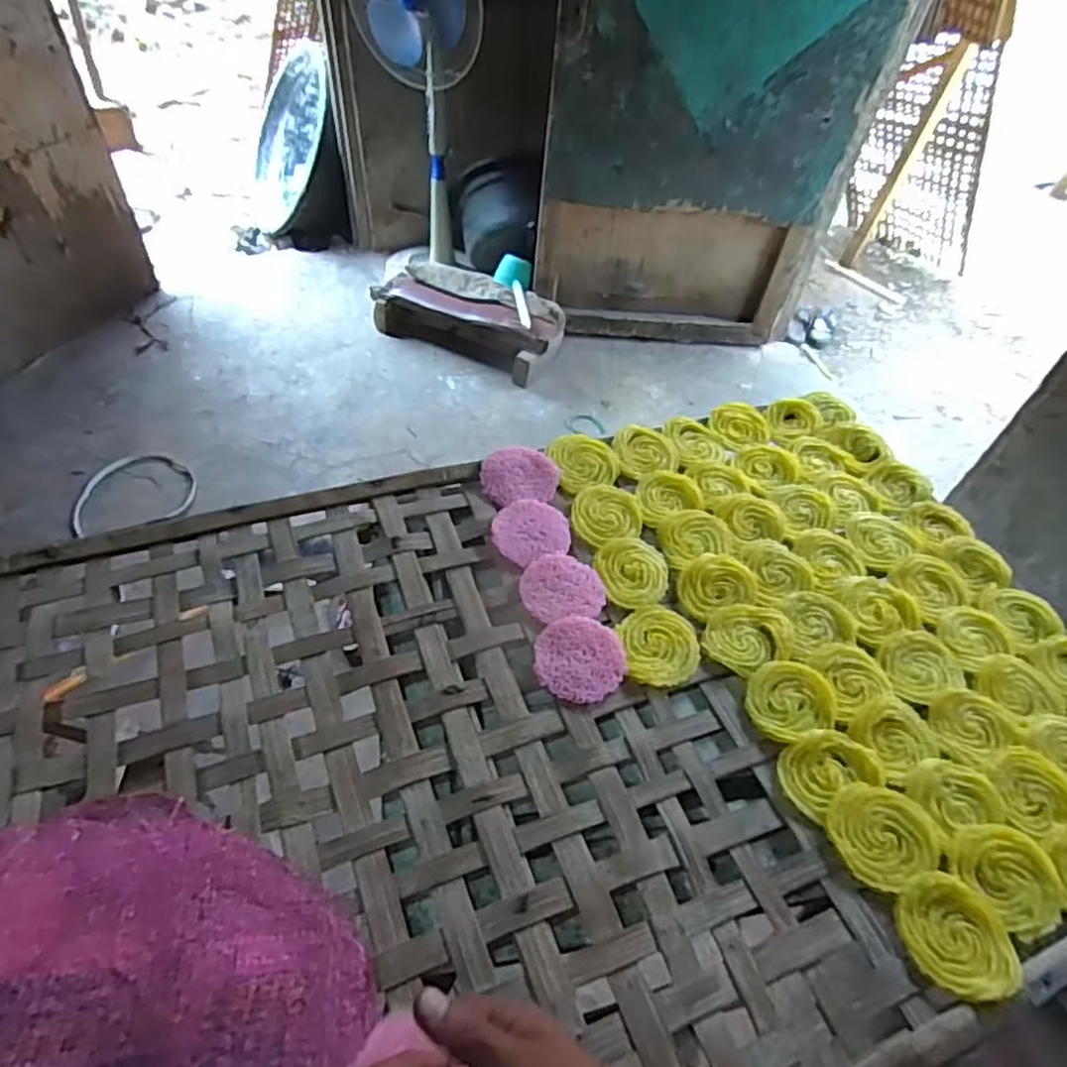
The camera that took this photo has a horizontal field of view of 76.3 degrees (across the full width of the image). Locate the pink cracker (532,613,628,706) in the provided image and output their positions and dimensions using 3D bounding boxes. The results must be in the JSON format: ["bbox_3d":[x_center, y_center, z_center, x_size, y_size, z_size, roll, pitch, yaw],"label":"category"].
[{"bbox_3d":[0.041,0.109,0.592,0.077,0.010,0.077,3,51,-4],"label":"pink cracker"}]

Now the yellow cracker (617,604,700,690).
[{"bbox_3d":[0.113,0.100,0.608,0.067,0.007,0.078,-2,51,-8],"label":"yellow cracker"}]

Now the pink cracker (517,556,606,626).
[{"bbox_3d":[0.027,0.051,0.639,0.075,0.008,0.072,3,51,-4],"label":"pink cracker"}]

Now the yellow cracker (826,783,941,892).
[{"bbox_3d":[0.263,0.225,0.513,0.073,0.008,0.070,3,51,-4],"label":"yellow cracker"}]

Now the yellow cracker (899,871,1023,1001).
[{"bbox_3d":[0.296,0.278,0.471,0.070,0.012,0.076,0,51,-7],"label":"yellow cracker"}]

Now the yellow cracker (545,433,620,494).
[{"bbox_3d":[0.056,-0.081,0.742,0.074,0.007,0.079,-8,53,-13],"label":"yellow cracker"}]

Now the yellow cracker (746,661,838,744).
[{"bbox_3d":[0.221,0.141,0.581,0.075,0.008,0.064,-13,54,-16],"label":"yellow cracker"}]

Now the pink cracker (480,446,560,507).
[{"bbox_3d":[-0.014,-0.062,0.716,0.080,0.013,0.068,0,51,-6],"label":"pink cracker"}]

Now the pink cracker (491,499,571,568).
[{"bbox_3d":[-0.003,-0.004,0.679,0.076,0.010,0.077,3,51,-4],"label":"pink cracker"}]

